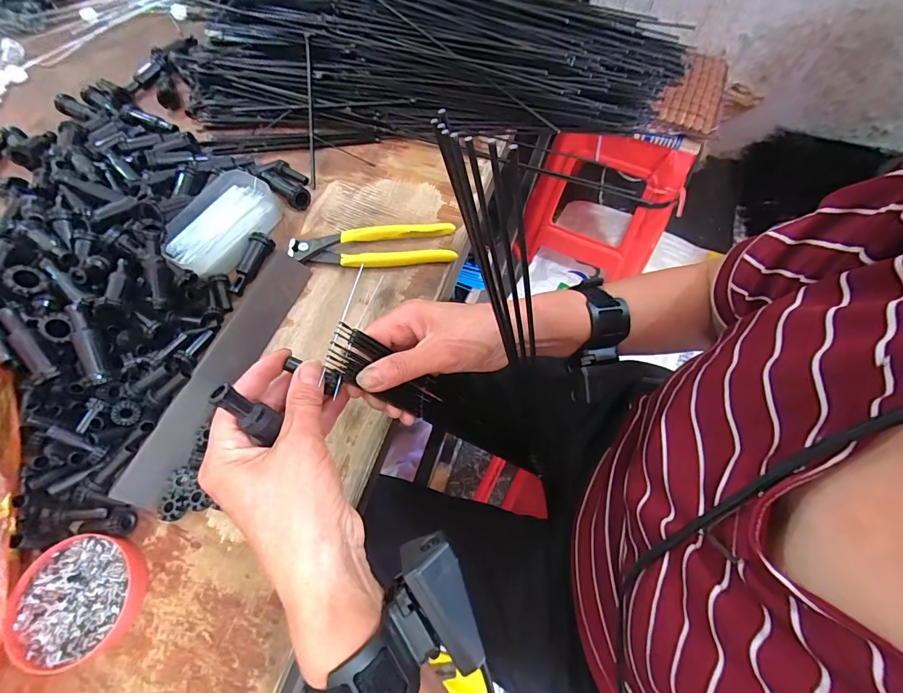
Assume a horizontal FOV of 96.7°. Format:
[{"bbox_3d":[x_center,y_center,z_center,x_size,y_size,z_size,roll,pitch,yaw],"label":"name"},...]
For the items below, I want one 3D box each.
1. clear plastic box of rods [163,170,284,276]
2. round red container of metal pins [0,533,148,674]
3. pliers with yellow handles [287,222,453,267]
[{"bbox_3d":[-0.237,-0.127,0.417,0.076,0.029,0.118,29,69,13],"label":"clear plastic box of rods"},{"bbox_3d":[-0.263,0.177,0.283,0.078,0.016,0.077,0,65,1],"label":"round red container of metal pins"},{"bbox_3d":[-0.081,-0.102,0.412,0.167,0.018,0.042,-2,65,0],"label":"pliers with yellow handles"}]

